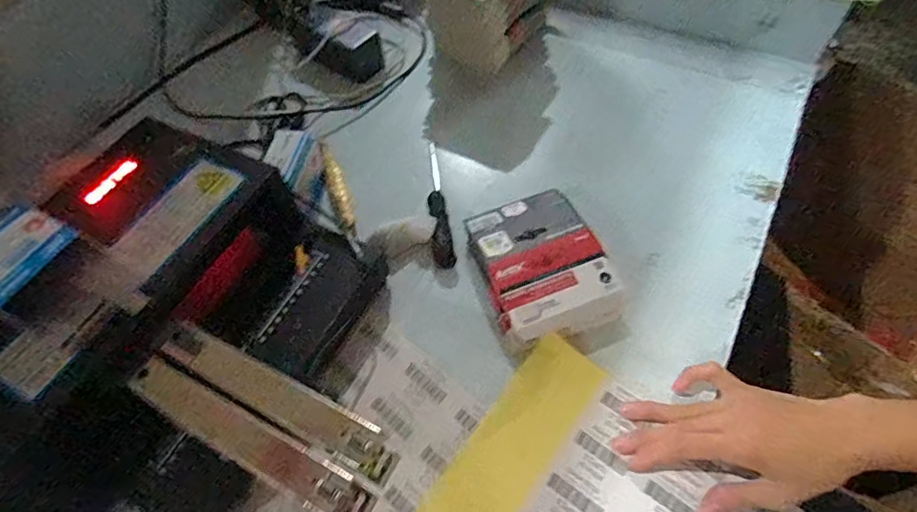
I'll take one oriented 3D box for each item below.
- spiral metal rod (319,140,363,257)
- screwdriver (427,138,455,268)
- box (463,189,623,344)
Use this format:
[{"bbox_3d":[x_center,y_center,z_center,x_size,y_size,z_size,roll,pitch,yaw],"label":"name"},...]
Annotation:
[{"bbox_3d":[-0.130,-0.072,0.564,0.018,0.017,0.163,-18,58,-7],"label":"spiral metal rod"},{"bbox_3d":[-0.024,-0.062,0.543,0.020,0.018,0.166,-8,58,-1],"label":"screwdriver"},{"bbox_3d":[0.076,0.006,0.476,0.108,0.034,0.140,-19,58,-8],"label":"box"}]

